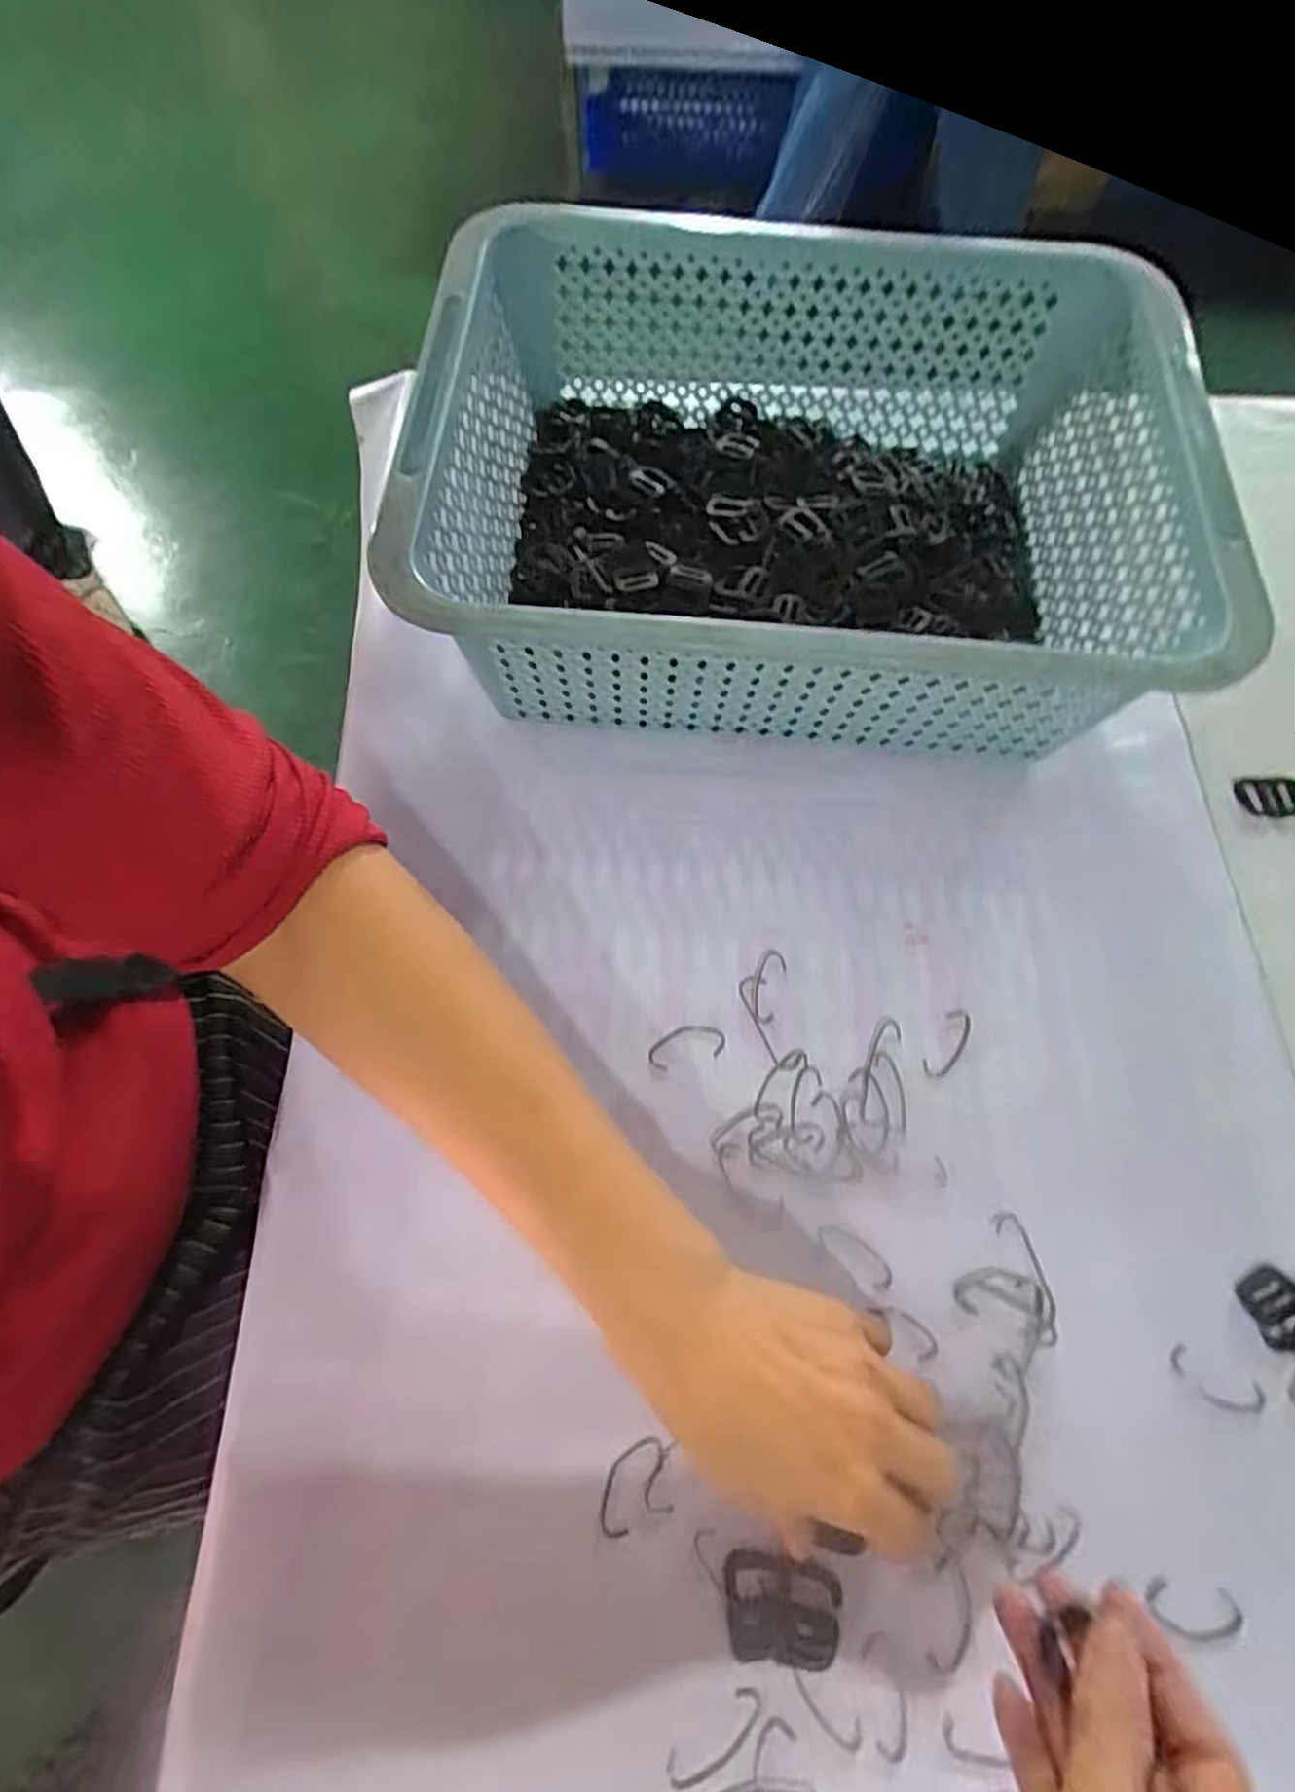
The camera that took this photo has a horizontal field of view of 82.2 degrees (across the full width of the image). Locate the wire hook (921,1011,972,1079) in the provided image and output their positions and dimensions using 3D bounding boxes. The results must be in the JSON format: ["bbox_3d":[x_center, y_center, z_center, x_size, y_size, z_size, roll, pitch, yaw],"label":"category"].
[{"bbox_3d":[0.149,0.073,0.369,0.015,0.004,0.039,32,72,11],"label":"wire hook"}]

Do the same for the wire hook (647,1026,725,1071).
[{"bbox_3d":[0.019,0.073,0.361,0.039,0.004,0.018,-13,69,-6],"label":"wire hook"}]

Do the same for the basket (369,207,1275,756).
[{"bbox_3d":[0.078,-0.207,0.400,0.356,0.139,0.264,1,69,0],"label":"basket"}]

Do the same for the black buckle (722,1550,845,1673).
[{"bbox_3d":[0.052,0.274,0.284,0.044,0.005,0.034,8,69,2],"label":"black buckle"}]

